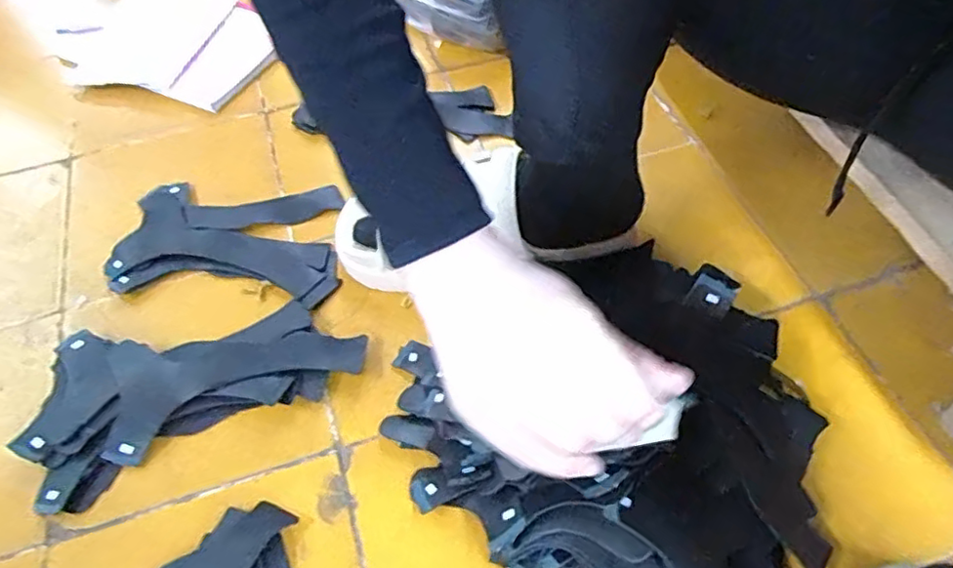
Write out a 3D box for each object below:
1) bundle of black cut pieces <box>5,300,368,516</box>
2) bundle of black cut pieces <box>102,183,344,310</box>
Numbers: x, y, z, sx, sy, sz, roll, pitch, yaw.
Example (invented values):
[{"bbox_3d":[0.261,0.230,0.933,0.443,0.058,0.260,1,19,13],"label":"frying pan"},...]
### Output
[{"bbox_3d":[-0.211,0.080,0.479,0.243,0.021,0.130,-13,55,-7],"label":"bundle of black cut pieces"},{"bbox_3d":[-0.224,-0.045,0.578,0.204,0.014,0.136,4,54,6],"label":"bundle of black cut pieces"}]

